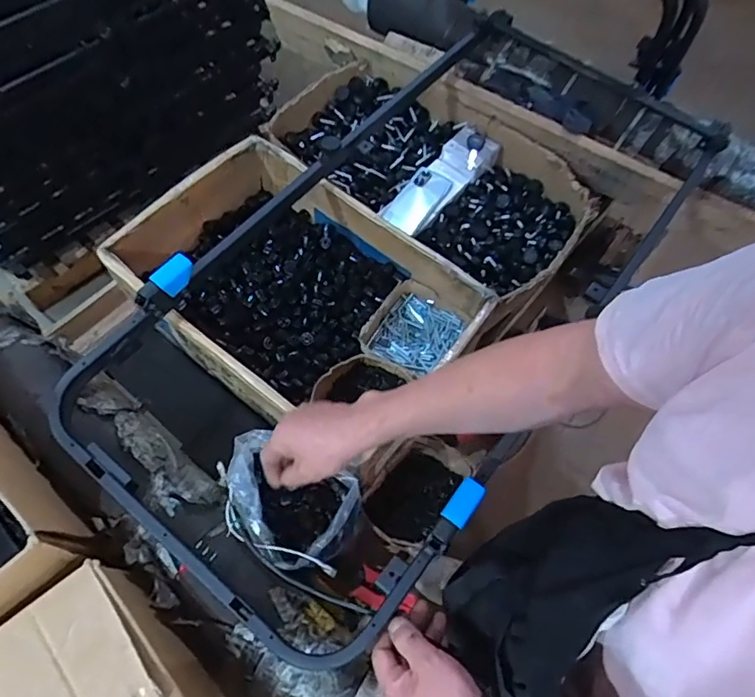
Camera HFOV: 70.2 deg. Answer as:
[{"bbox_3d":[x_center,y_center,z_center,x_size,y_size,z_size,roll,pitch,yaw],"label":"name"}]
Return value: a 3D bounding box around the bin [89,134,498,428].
[{"bbox_3d":[-0.126,-0.080,0.878,0.531,0.144,0.357,37,68,14],"label":"bin"}]

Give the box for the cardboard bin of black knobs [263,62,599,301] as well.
[{"bbox_3d":[0.091,-0.328,1.036,0.611,0.138,0.327,38,68,15],"label":"cardboard bin of black knobs"}]

